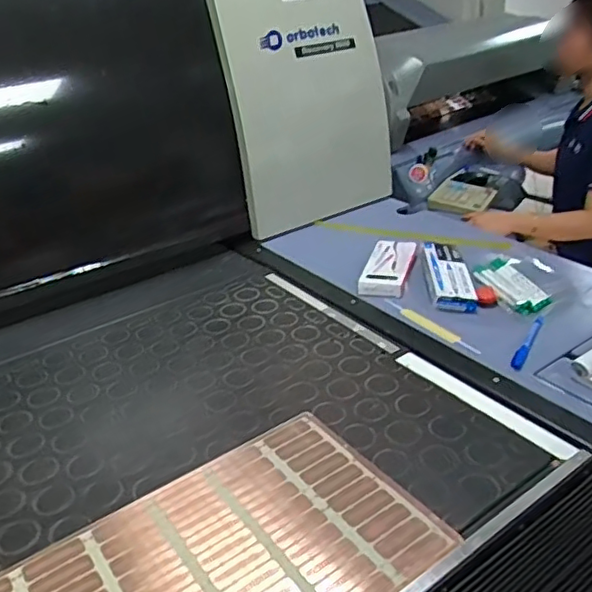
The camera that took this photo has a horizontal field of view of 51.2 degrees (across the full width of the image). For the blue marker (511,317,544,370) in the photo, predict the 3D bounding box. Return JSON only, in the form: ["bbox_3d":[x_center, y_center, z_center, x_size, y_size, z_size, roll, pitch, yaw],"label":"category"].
[{"bbox_3d":[0.323,0.059,0.851,0.016,0.018,0.139,14,33,30],"label":"blue marker"}]

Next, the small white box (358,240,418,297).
[{"bbox_3d":[0.160,-0.049,1.066,0.076,0.026,0.183,5,29,17],"label":"small white box"}]

